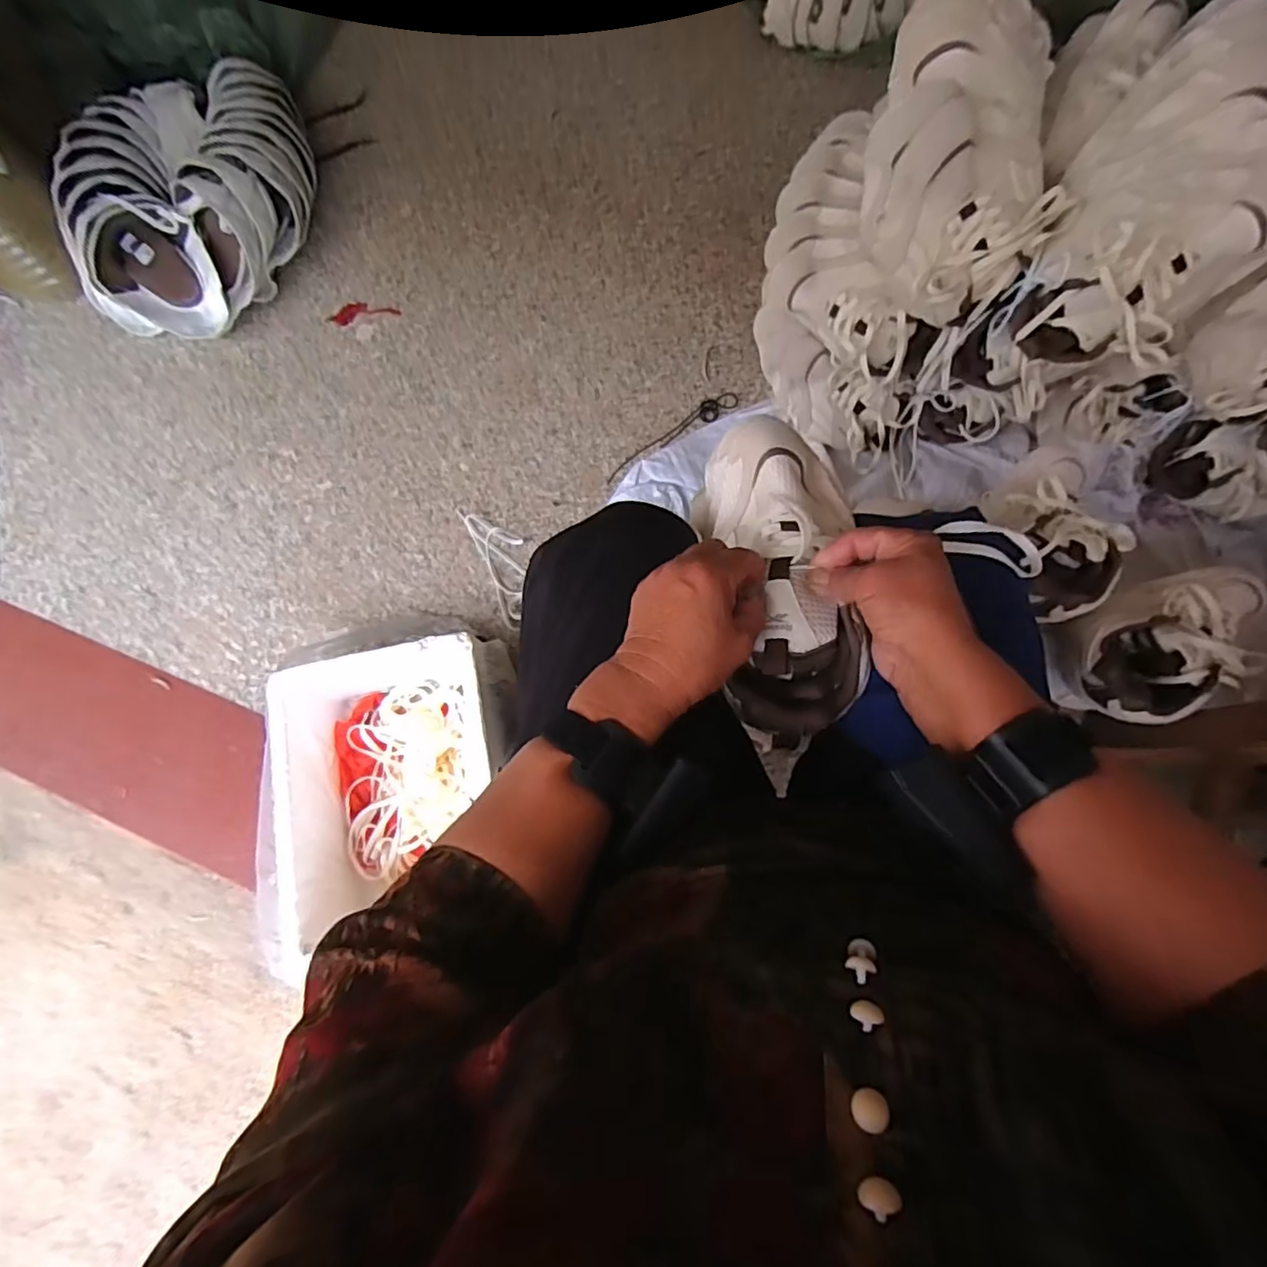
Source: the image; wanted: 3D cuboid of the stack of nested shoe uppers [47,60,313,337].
[{"bbox_3d":[-0.697,-0.704,0.972,0.319,0.142,0.427,3,77,4],"label":"stack of nested shoe uppers"}]

